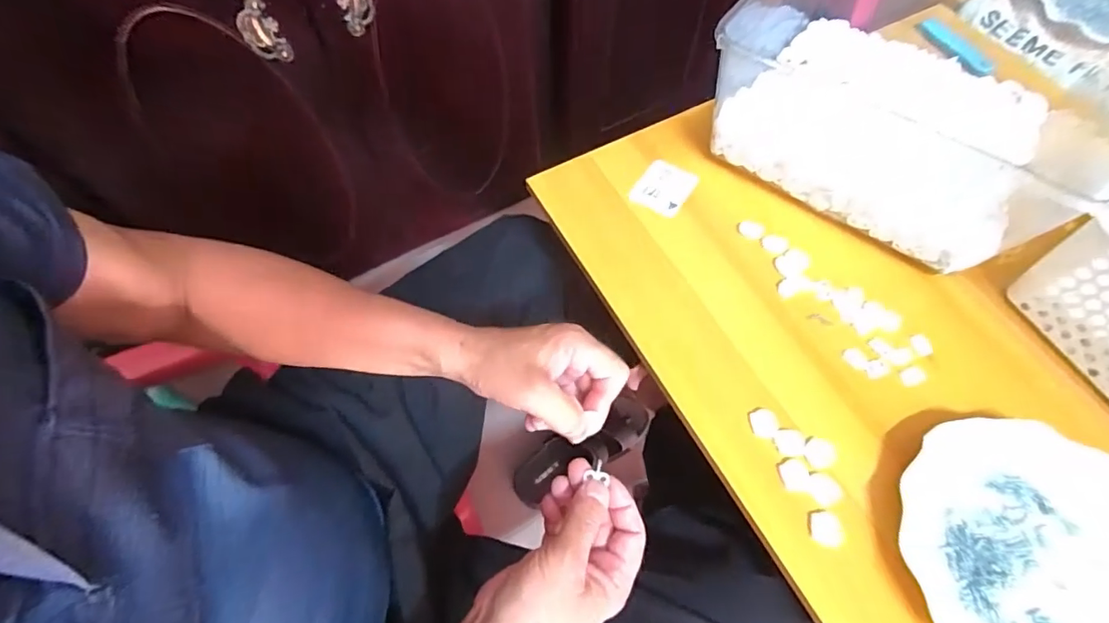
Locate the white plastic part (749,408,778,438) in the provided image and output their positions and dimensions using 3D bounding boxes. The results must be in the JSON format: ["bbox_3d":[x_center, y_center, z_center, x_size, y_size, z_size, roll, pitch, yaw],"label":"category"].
[{"bbox_3d":[0.170,0.091,0.412,0.021,0.005,0.022,2,64,1],"label":"white plastic part"}]

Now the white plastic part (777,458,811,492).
[{"bbox_3d":[0.186,0.126,0.393,0.021,0.004,0.024,-9,64,-4],"label":"white plastic part"}]

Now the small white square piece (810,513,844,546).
[{"bbox_3d":[0.200,0.160,0.373,0.021,0.004,0.022,0,64,0],"label":"small white square piece"}]

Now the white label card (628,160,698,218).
[{"bbox_3d":[0.113,-0.127,0.522,0.051,0.004,0.062,34,74,9],"label":"white label card"}]

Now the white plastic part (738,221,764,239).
[{"bbox_3d":[0.192,-0.079,0.496,0.023,0.005,0.018,26,67,12],"label":"white plastic part"}]

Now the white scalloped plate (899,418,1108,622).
[{"bbox_3d":[0.342,0.175,0.356,0.184,0.022,0.180,0,64,0],"label":"white scalloped plate"}]

